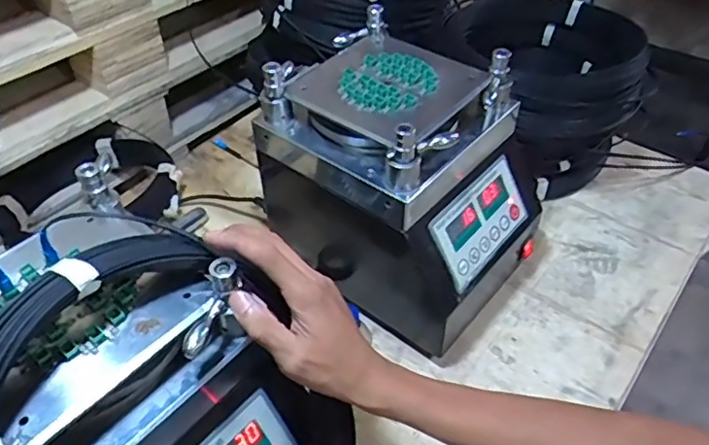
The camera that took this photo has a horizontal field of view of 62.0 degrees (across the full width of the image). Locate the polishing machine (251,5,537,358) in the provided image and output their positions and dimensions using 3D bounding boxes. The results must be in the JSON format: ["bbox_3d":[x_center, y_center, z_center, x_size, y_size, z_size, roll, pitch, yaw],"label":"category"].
[{"bbox_3d":[0.058,-0.046,0.720,0.279,0.279,0.213,30,53,27],"label":"polishing machine"}]

